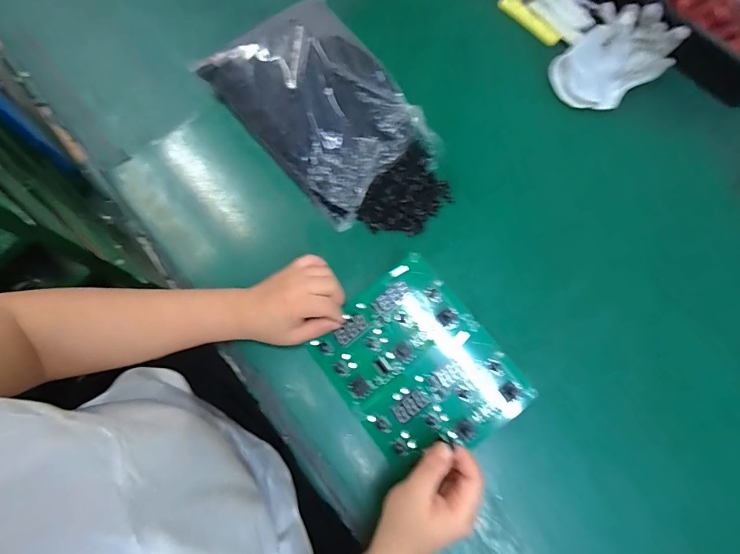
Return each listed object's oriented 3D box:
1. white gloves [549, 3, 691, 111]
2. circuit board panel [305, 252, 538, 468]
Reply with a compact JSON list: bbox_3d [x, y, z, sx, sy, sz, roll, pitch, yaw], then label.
[{"bbox_3d":[0.350,-0.315,0.538,0.130,0.047,0.181,44,77,8],"label":"white gloves"},{"bbox_3d":[0.050,0.097,0.402,0.161,0.015,0.198,-38,78,-5],"label":"circuit board panel"}]

